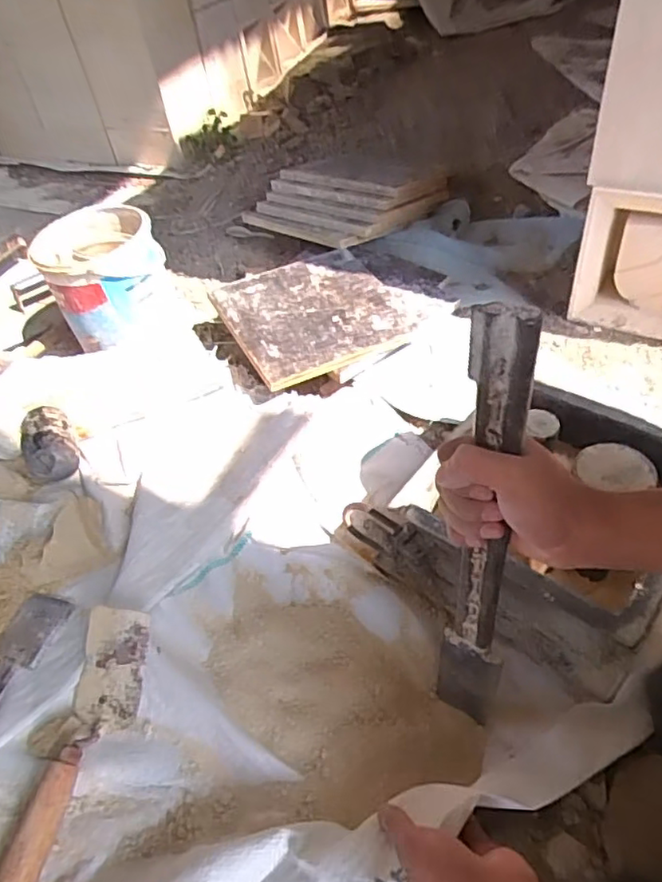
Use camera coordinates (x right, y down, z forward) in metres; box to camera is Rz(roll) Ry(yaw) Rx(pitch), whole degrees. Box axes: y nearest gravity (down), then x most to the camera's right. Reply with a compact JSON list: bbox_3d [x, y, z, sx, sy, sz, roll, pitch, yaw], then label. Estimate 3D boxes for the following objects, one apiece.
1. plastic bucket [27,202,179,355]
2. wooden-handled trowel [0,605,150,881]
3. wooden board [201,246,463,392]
[{"bbox_3d":[-0.343,-0.242,0.957,0.170,0.182,0.169,-5,45,5],"label":"plastic bucket"},{"bbox_3d":[-0.240,0.282,0.550,0.071,0.050,0.260,3,46,14],"label":"wooden-handled trowel"},{"bbox_3d":[0.003,-0.211,0.932,0.323,0.019,0.246,-23,54,-19],"label":"wooden board"}]

